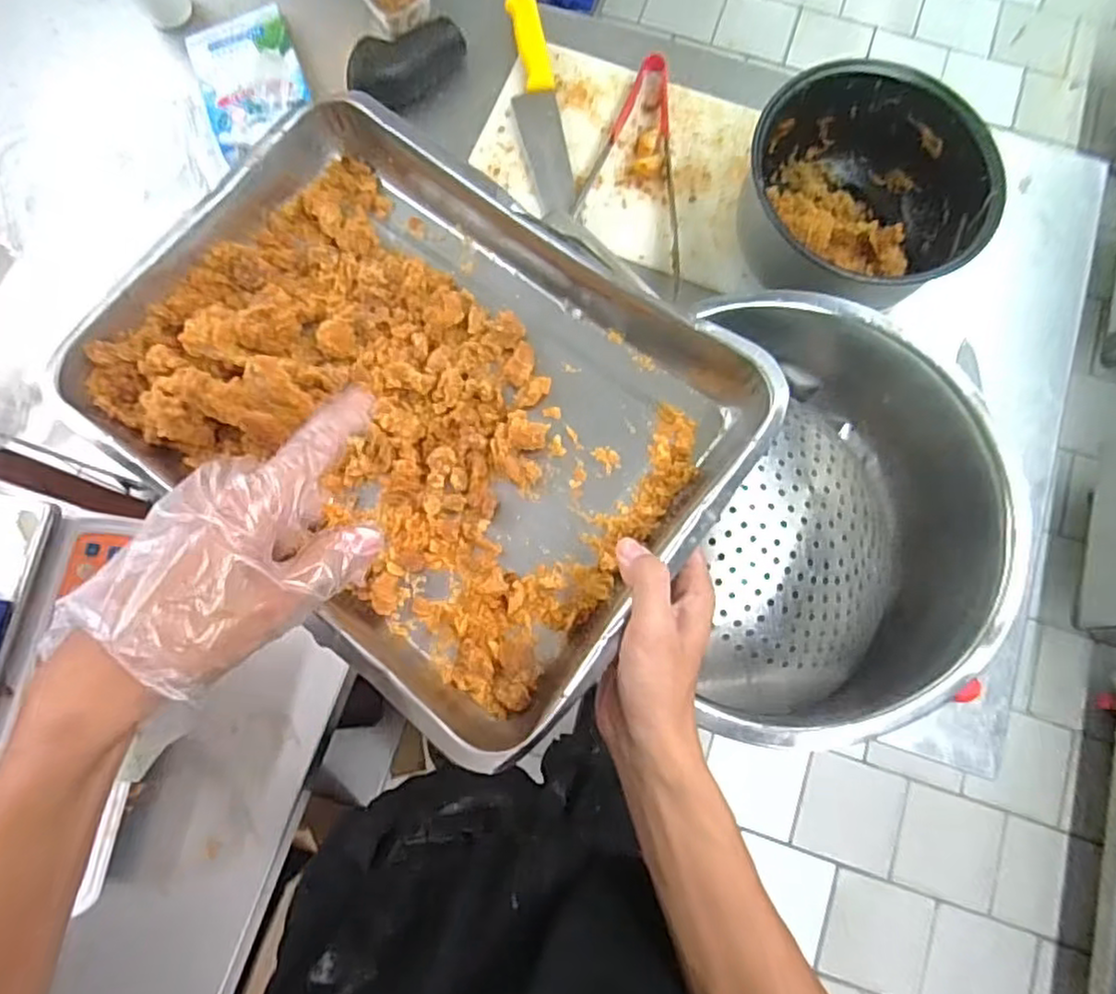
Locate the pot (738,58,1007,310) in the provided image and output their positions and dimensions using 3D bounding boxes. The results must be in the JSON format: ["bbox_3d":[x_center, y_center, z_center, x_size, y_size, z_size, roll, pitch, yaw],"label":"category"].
[{"bbox_3d":[0.305,-0.299,0.703,0.227,0.138,0.224,0,77,1],"label":"pot"}]

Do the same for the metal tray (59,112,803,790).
[{"bbox_3d":[-0.090,-0.064,0.428,0.374,0.057,0.281,37,81,9],"label":"metal tray"}]

